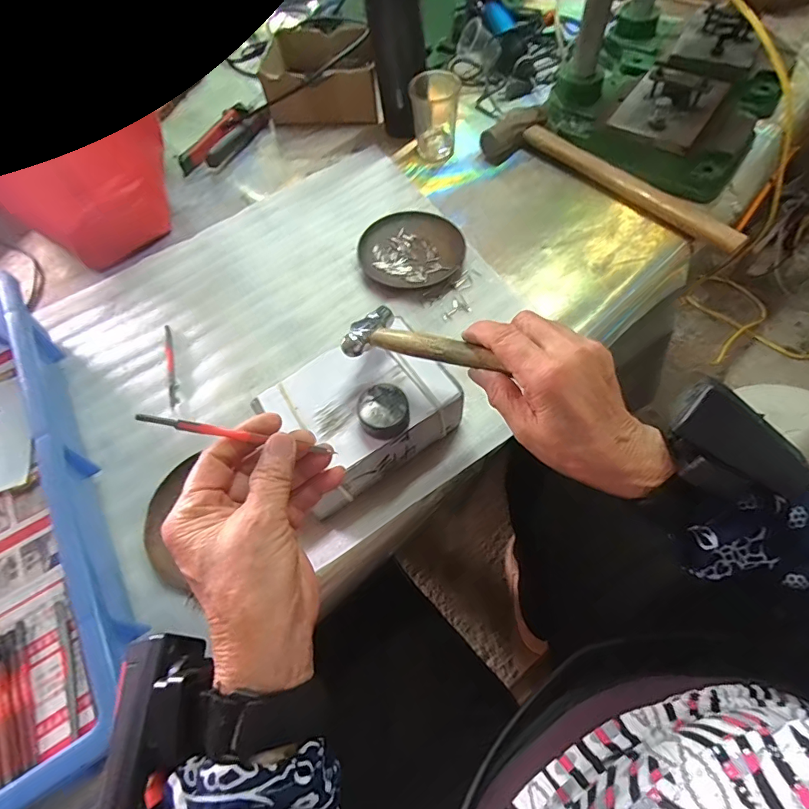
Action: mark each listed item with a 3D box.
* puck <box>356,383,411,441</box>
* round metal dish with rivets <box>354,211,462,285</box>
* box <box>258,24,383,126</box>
[{"bbox_3d":[-0.015,0.006,0.352,0.036,0.026,0.034,-2,60,3],"label":"puck"},{"bbox_3d":[0.007,-0.171,0.520,0.112,0.013,0.108,-2,60,3],"label":"round metal dish with rivets"},{"bbox_3d":[-0.119,-0.464,0.668,0.155,0.070,0.143,-6,60,1],"label":"box"}]

